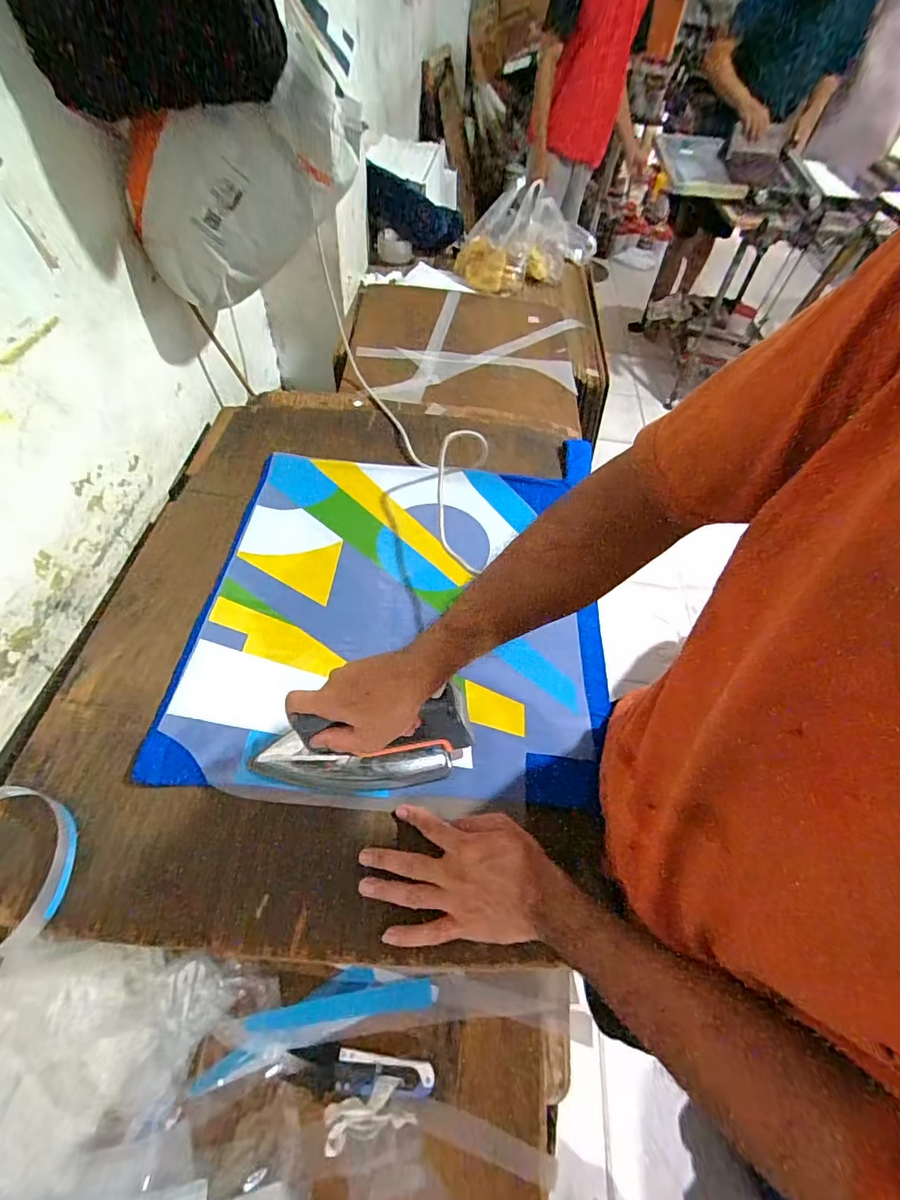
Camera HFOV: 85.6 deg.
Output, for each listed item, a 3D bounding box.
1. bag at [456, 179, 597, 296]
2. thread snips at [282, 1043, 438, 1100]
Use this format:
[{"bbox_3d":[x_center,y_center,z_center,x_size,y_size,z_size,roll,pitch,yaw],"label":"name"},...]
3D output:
[{"bbox_3d":[0.178,-0.870,1.166,0.321,0.161,0.140,-6,57,-8],"label":"bag"},{"bbox_3d":[-0.074,0.390,0.400,0.119,0.010,0.029,8,55,0],"label":"thread snips"}]

